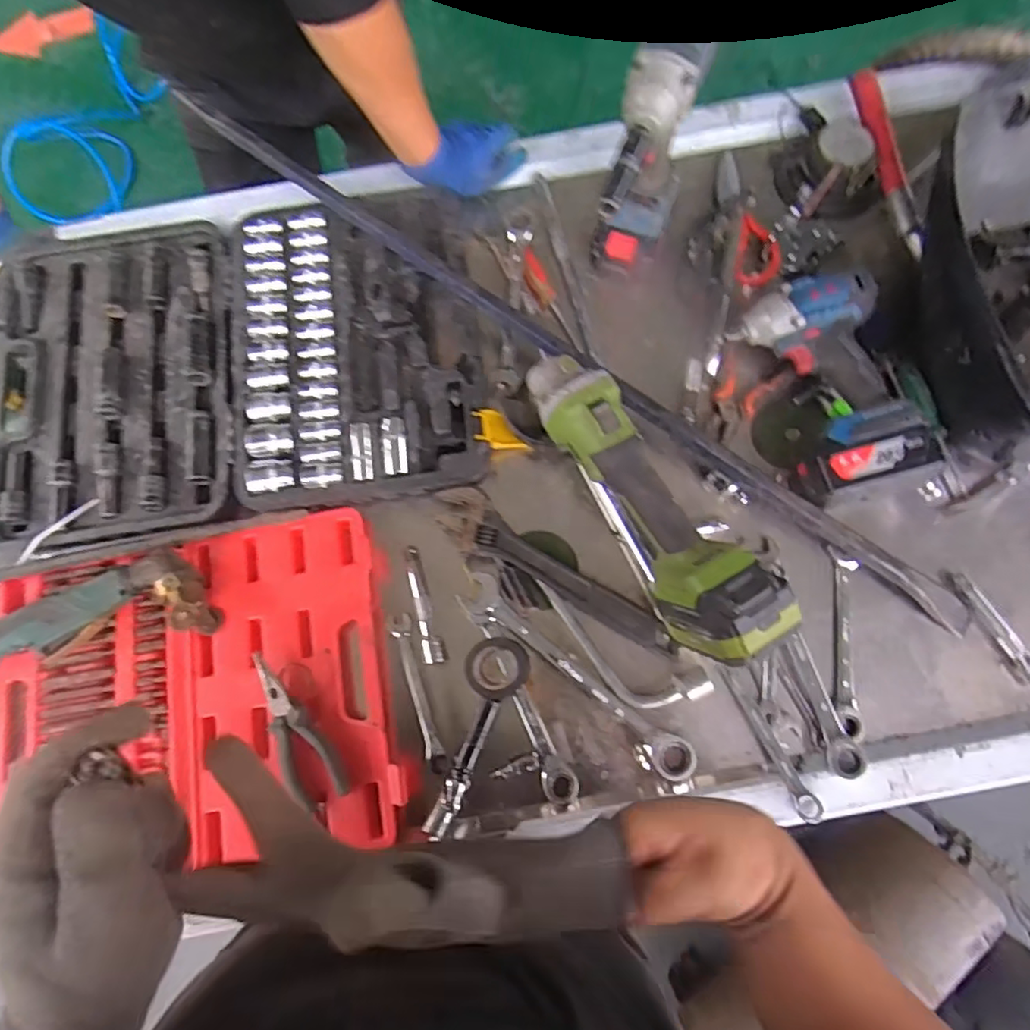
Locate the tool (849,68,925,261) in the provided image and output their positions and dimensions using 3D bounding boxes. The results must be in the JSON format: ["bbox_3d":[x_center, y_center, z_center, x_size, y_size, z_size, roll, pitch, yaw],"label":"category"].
[{"bbox_3d":[0.380,-0.353,0.611,0.023,0.032,0.199,-15,75,-1],"label":"tool"}]

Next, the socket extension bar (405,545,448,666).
[{"bbox_3d":[-0.092,0.090,0.615,0.021,0.018,0.118,-14,81,0],"label":"socket extension bar"}]

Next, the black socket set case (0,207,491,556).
[{"bbox_3d":[-0.314,-0.154,0.656,0.544,0.048,0.329,-9,81,0],"label":"black socket set case"}]

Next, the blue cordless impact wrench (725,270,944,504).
[{"bbox_3d":[0.306,-0.127,0.576,0.108,0.068,0.211,-18,79,-2],"label":"blue cordless impact wrench"}]

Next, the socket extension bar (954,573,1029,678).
[{"bbox_3d":[0.444,0.104,0.551,0.016,0.015,0.114,-27,69,-2],"label":"socket extension bar"}]

